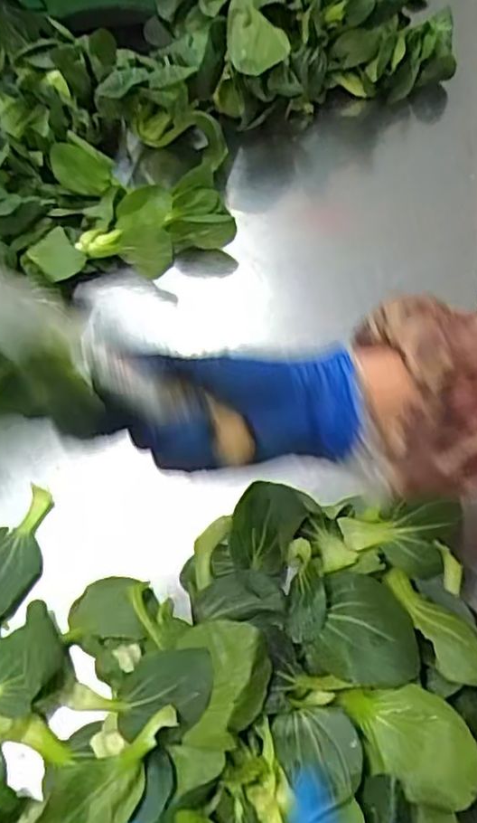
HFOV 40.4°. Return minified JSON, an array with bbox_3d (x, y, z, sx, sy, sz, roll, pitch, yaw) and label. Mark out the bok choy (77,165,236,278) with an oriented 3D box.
[{"bbox_3d":[-0.069,-0.172,0.600,0.141,0.058,0.070,-34,64,-19],"label":"bok choy"}]

